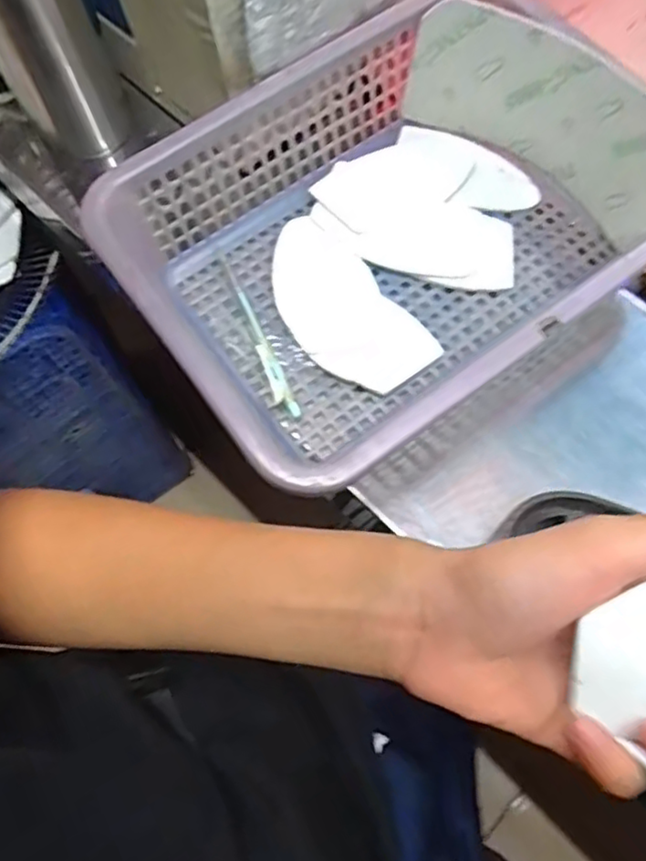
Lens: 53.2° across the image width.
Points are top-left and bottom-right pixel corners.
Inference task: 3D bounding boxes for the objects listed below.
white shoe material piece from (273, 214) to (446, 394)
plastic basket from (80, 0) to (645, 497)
[{"bbox_3d":[0.009,-0.084,0.434,0.069,0.008,0.141,-37,74,-10],"label":"white shoe material piece"},{"bbox_3d":[0.049,-0.123,0.417,0.305,0.107,0.235,-35,74,-10],"label":"plastic basket"}]

